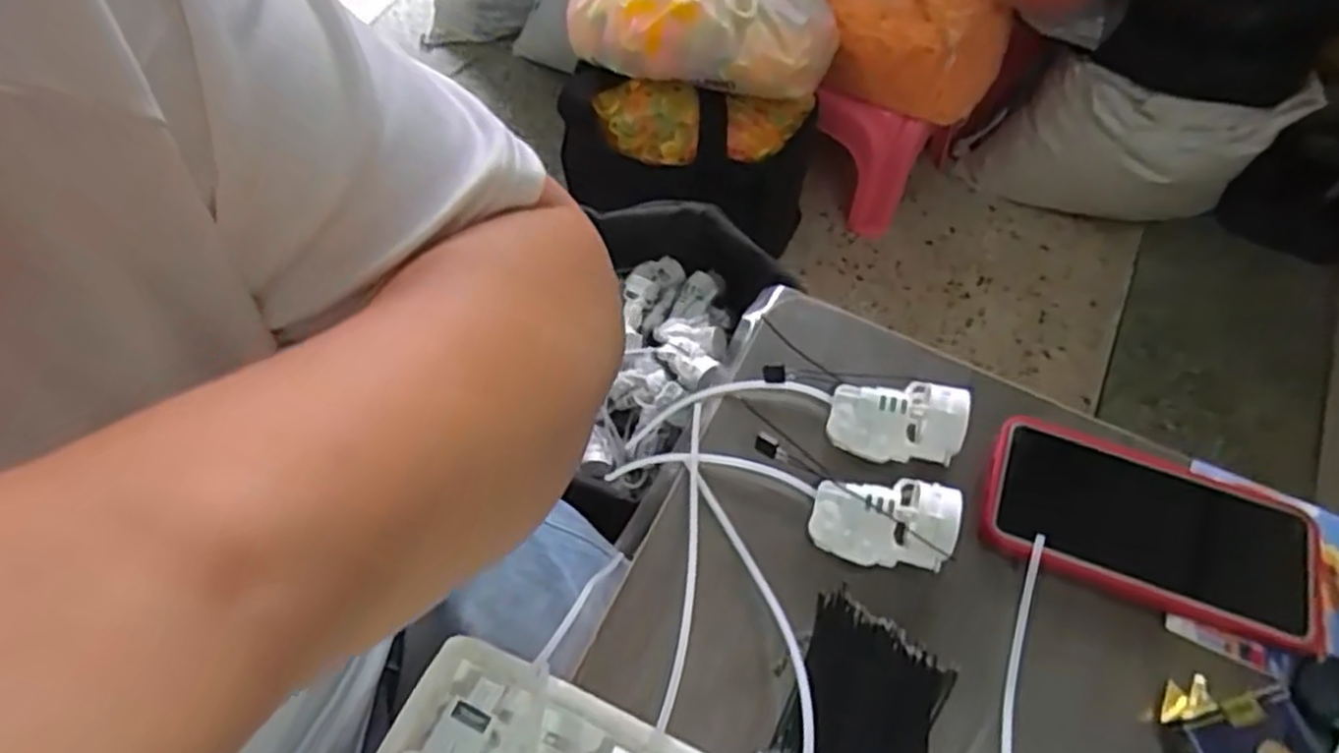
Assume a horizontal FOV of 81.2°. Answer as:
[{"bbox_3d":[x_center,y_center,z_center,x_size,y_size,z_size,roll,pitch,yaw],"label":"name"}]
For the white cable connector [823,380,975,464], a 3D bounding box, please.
[{"bbox_3d":[0.120,0.023,0.412,0.067,0.027,0.035,5,61,1],"label":"white cable connector"}]

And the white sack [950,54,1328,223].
[{"bbox_3d":[0.770,-0.381,1.354,0.425,0.287,0.156,6,61,2],"label":"white sack"}]

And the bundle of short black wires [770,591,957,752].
[{"bbox_3d":[0.091,0.155,0.363,0.068,0.014,0.087,21,63,10],"label":"bundle of short black wires"}]

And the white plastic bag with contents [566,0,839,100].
[{"bbox_3d":[0.043,-0.526,1.130,0.392,0.128,0.215,15,62,6],"label":"white plastic bag with contents"}]

